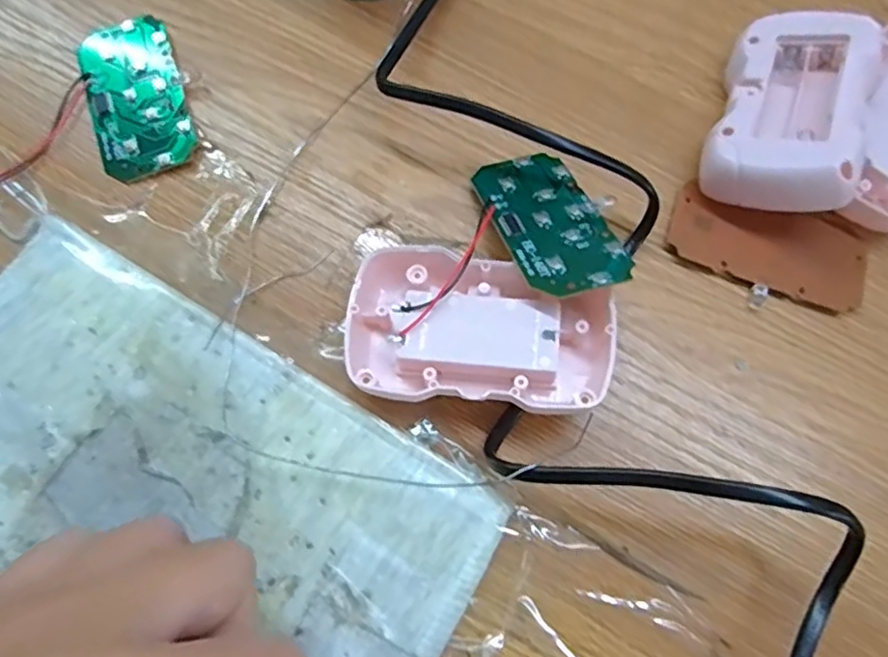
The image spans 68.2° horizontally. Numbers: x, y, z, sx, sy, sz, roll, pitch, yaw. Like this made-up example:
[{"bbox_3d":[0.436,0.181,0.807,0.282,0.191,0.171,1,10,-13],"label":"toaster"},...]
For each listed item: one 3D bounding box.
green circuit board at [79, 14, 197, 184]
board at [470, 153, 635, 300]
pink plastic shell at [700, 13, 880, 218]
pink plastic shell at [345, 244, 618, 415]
[{"bbox_3d":[-0.125,-0.095,0.266,0.037,0.004,0.073,-17,73,-7],"label":"green circuit board"},{"bbox_3d":[0.039,-0.039,0.239,0.040,0.004,0.072,-14,52,-11],"label":"board"},{"bbox_3d":[0.132,-0.083,0.250,0.052,0.019,0.082,13,68,25],"label":"pink plastic shell"},{"bbox_3d":[0.014,0.002,0.228,0.091,0.021,0.052,7,72,1],"label":"pink plastic shell"}]

